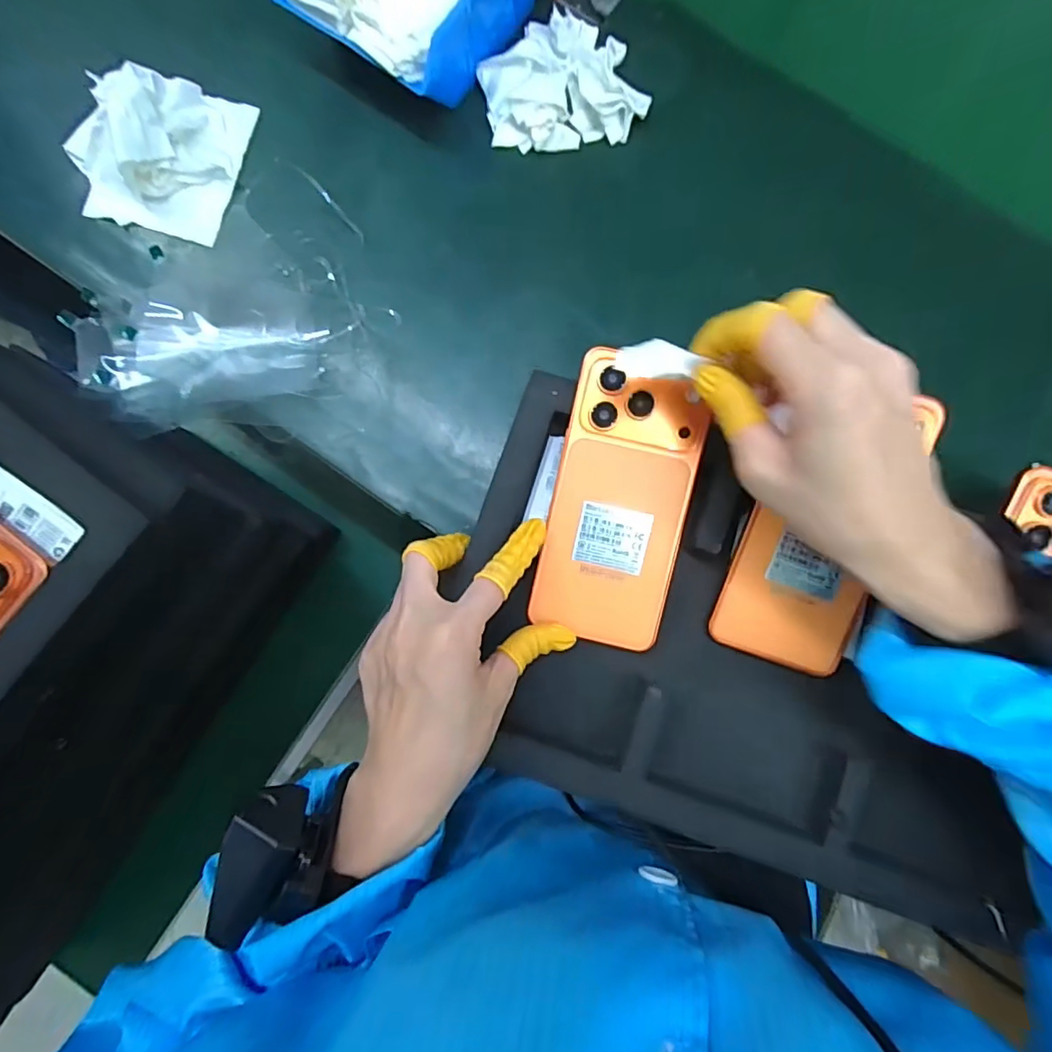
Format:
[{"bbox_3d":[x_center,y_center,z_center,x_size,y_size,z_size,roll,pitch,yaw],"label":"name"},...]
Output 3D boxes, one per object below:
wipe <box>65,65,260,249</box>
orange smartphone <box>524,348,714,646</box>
[{"bbox_3d":[-0.247,-0.252,0.361,0.099,0.046,0.101,14,82,0],"label":"wipe"},{"bbox_3d":[0.053,-0.012,0.315,0.076,0.007,0.157,9,96,1],"label":"orange smartphone"}]

